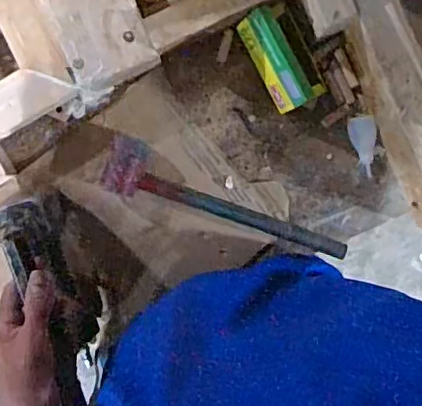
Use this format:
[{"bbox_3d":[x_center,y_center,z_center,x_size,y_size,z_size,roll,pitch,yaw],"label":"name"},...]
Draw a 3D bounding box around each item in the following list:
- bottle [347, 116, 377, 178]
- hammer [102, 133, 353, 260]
[{"bbox_3d":[0.194,-0.071,0.717,0.030,0.015,0.075,-11,96,1],"label":"bottle"},{"bbox_3d":[0.027,-0.003,0.713,0.318,0.043,0.070,18,96,-2],"label":"hammer"}]

